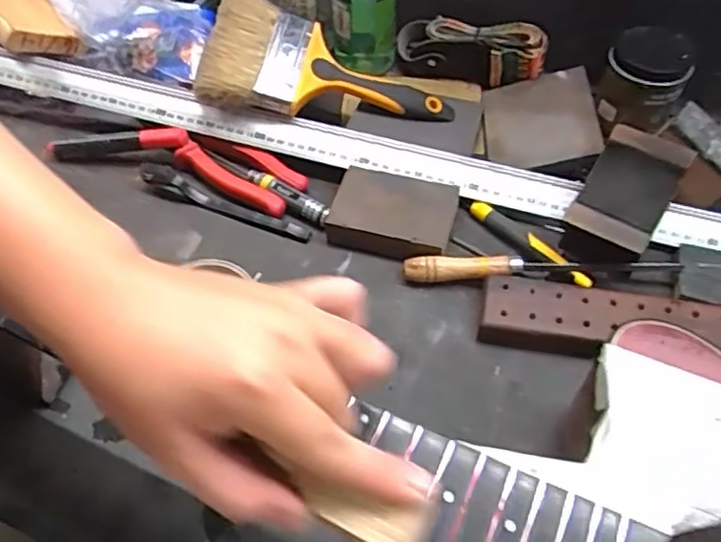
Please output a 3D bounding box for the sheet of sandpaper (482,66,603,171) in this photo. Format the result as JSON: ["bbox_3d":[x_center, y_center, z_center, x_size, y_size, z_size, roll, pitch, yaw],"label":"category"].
[{"bbox_3d":[0.165,-0.140,0.586,0.096,0.007,0.117,-9,50,17],"label":"sheet of sandpaper"}]

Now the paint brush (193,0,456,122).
[{"bbox_3d":[-0.029,-0.178,0.589,0.224,0.029,0.106,16,77,-9],"label":"paint brush"}]

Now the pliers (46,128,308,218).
[{"bbox_3d":[-0.167,-0.104,0.576,0.236,0.023,0.058,13,55,10],"label":"pliers"}]

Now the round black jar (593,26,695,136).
[{"bbox_3d":[0.255,-0.168,0.576,0.067,0.072,0.072,0,54,0],"label":"round black jar"}]

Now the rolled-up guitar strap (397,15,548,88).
[{"bbox_3d":[0.111,-0.226,0.641,0.154,0.051,0.052,20,56,29],"label":"rolled-up guitar strap"}]

